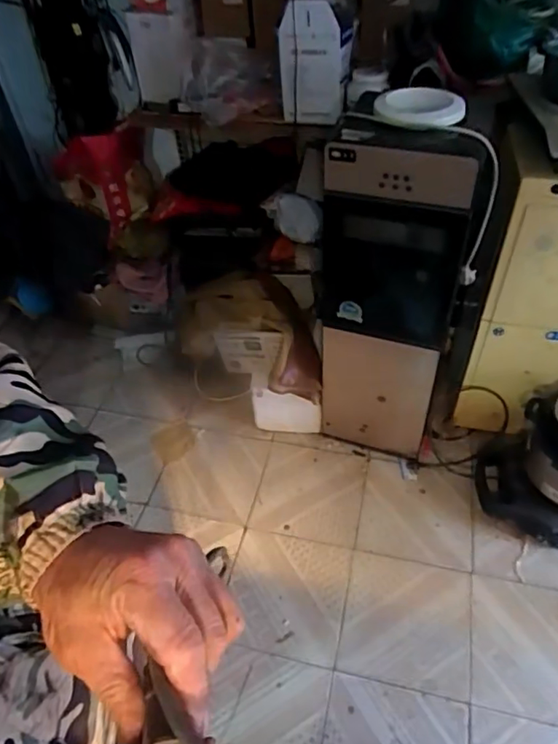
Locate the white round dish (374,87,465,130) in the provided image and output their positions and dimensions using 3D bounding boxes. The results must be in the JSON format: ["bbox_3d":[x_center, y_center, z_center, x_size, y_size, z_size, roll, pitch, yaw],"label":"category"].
[{"bbox_3d":[0.269,-0.500,1.035,0.156,0.035,0.139,16,51,20],"label":"white round dish"}]

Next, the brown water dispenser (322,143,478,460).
[{"bbox_3d":[0.256,-0.193,1.359,0.325,0.846,0.329,3,48,9],"label":"brown water dispenser"}]

